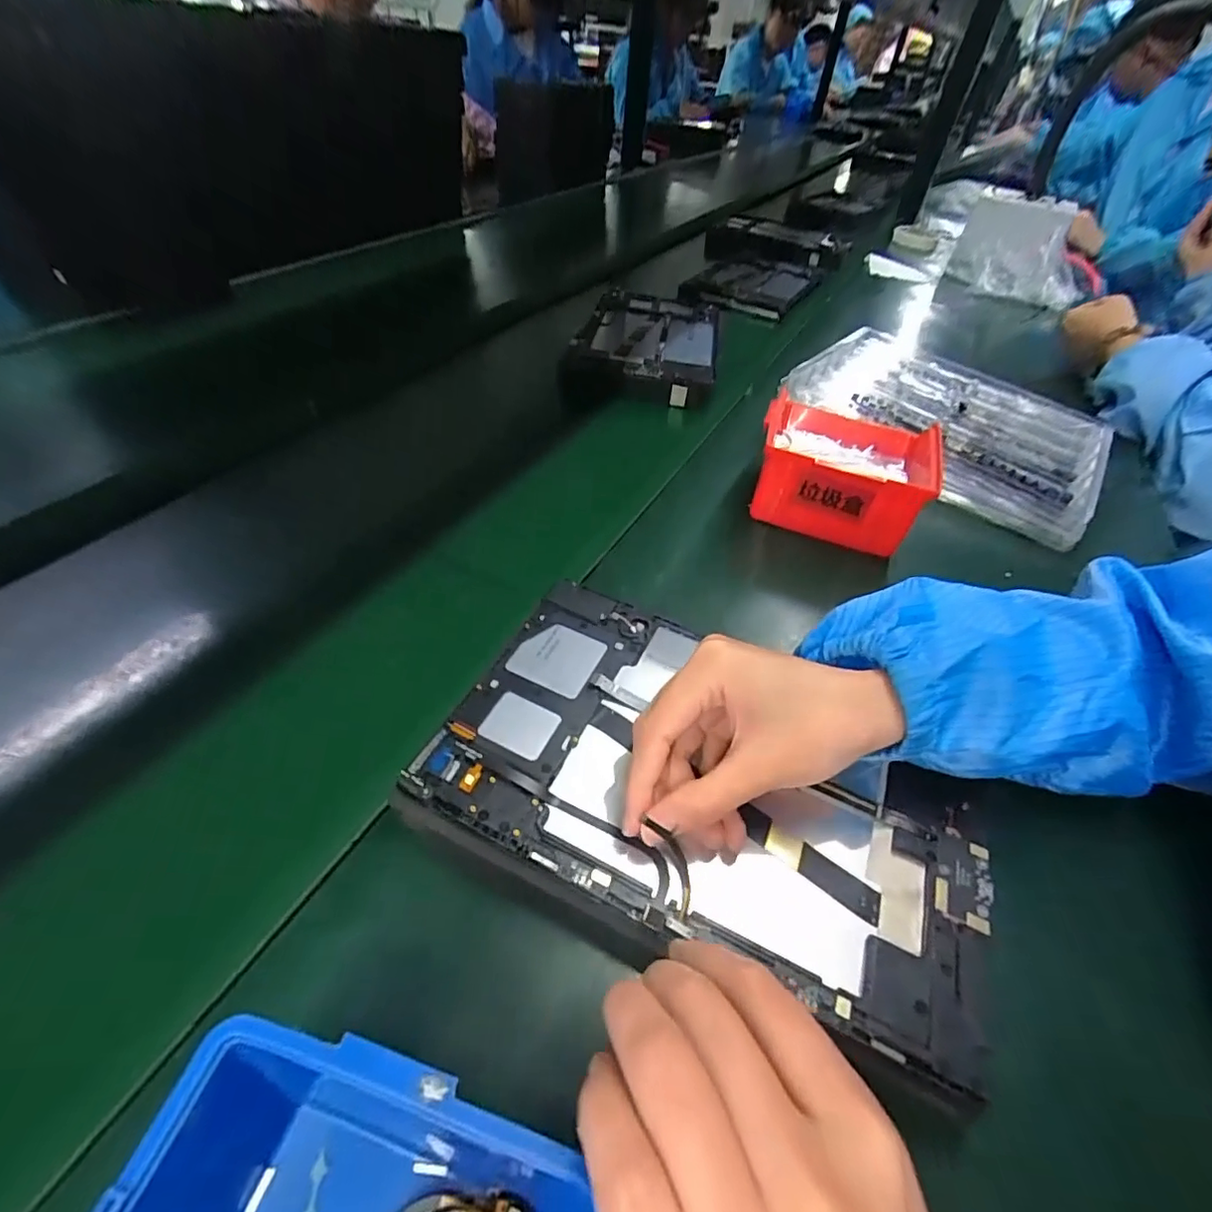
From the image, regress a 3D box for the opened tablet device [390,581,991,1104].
[{"bbox_3d":[0.045,0.078,0.261,0.240,0.011,0.154,20,47,12],"label":"opened tablet device"}]

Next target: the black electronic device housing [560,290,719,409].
[{"bbox_3d":[0.046,-0.301,0.636,0.157,0.046,0.230,10,46,3],"label":"black electronic device housing"}]

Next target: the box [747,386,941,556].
[{"bbox_3d":[0.193,-0.119,0.449,0.128,0.061,0.139,18,47,11],"label":"box"}]

